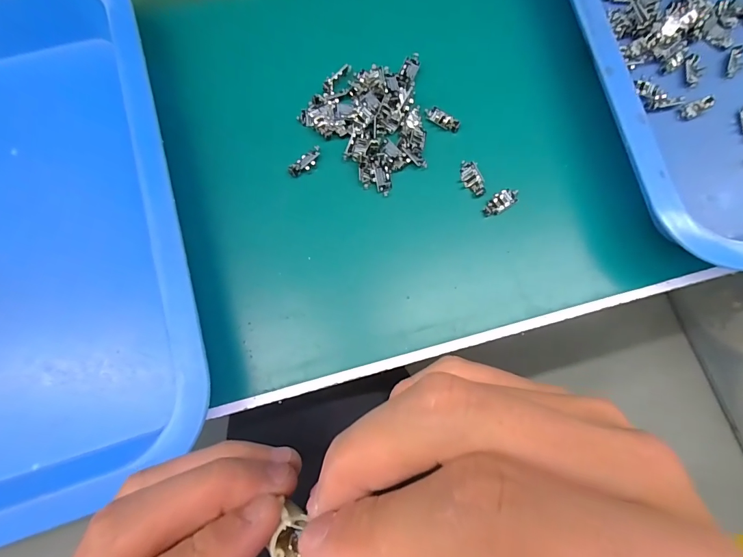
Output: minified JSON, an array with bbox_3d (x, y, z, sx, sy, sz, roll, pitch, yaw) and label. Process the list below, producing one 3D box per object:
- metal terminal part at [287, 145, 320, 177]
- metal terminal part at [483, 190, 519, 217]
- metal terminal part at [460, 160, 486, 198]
[{"bbox_3d":[-0.044,-0.080,0.264,0.009,0.005,0.028,44,78,11],"label":"metal terminal part"},{"bbox_3d":[0.087,-0.052,0.259,0.026,0.007,0.011,-32,77,-9],"label":"metal terminal part"},{"bbox_3d":[0.069,-0.069,0.263,0.012,0.006,0.027,-18,75,-5],"label":"metal terminal part"}]

